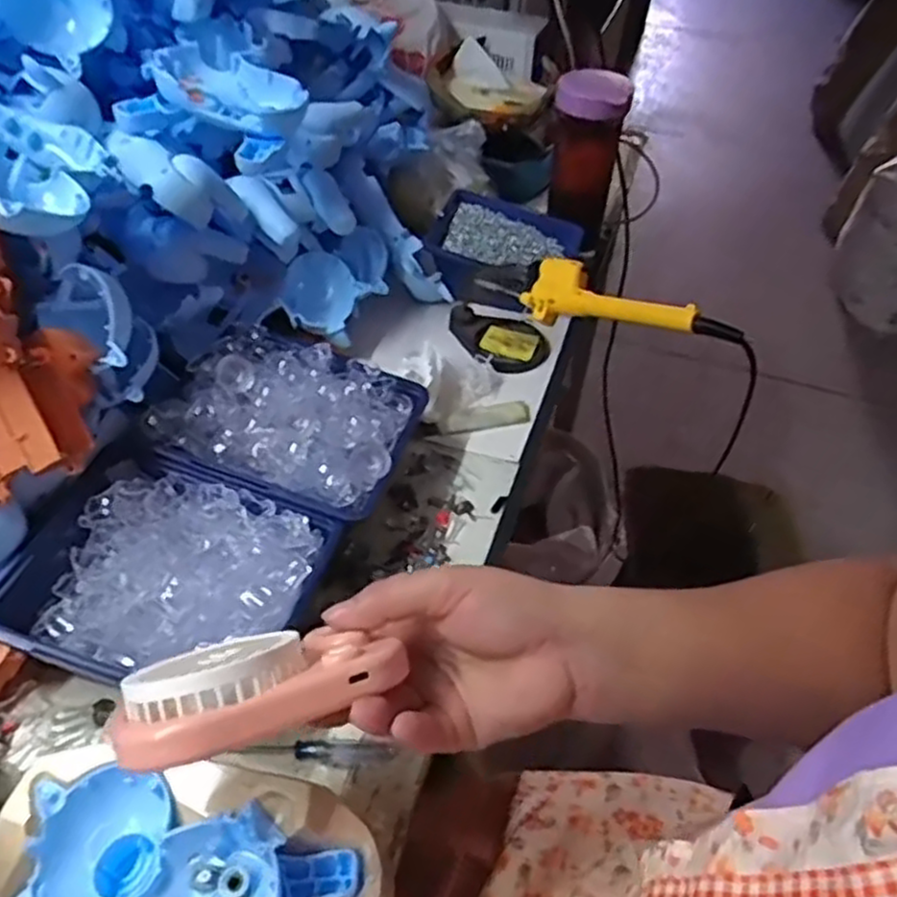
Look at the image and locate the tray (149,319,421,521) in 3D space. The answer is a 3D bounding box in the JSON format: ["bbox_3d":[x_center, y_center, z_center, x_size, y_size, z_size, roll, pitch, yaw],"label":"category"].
[{"bbox_3d":[-0.106,-0.029,0.527,0.157,0.041,0.142,15,47,10],"label":"tray"}]

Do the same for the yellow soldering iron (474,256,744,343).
[{"bbox_3d":[0.111,-0.113,0.567,0.226,0.043,0.028,23,46,40],"label":"yellow soldering iron"}]

